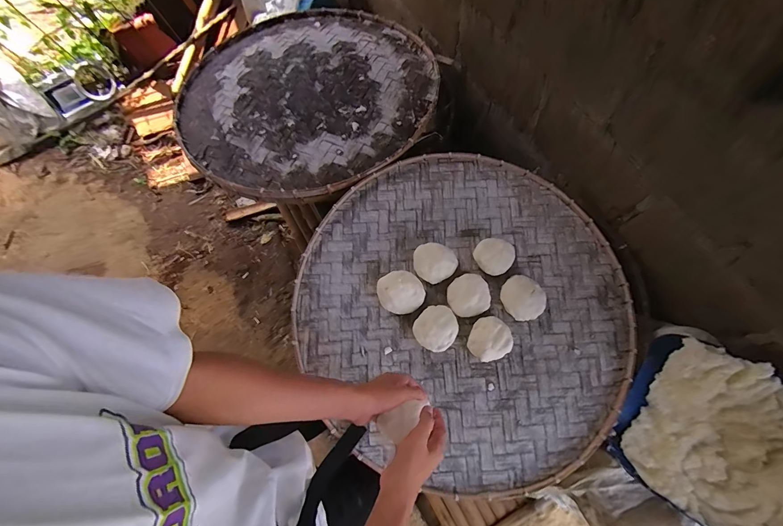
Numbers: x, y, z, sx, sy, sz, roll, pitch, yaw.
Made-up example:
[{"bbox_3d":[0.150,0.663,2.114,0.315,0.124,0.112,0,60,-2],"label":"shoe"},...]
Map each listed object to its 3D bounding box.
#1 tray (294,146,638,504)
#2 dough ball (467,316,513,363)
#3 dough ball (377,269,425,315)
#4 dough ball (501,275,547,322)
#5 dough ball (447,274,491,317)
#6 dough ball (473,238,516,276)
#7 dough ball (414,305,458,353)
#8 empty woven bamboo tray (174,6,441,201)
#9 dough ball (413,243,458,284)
[{"bbox_3d":[0.167,0.076,0.744,0.697,0.051,0.705,0,71,-1],"label":"tray"},{"bbox_3d":[0.204,0.159,0.714,0.085,0.052,0.085,0,74,1],"label":"dough ball"},{"bbox_3d":[0.020,0.062,0.739,0.095,0.050,0.091,0,74,1],"label":"dough ball"},{"bbox_3d":[0.289,0.075,0.742,0.095,0.046,0.088,0,74,1],"label":"dough ball"},{"bbox_3d":[0.168,0.072,0.747,0.088,0.041,0.086,0,74,1],"label":"dough ball"},{"bbox_3d":[0.234,-0.015,0.778,0.083,0.048,0.082,0,74,1],"label":"dough ball"},{"bbox_3d":[0.096,0.136,0.717,0.087,0.045,0.096,37,79,11],"label":"dough ball"},{"bbox_3d":[-0.245,-0.501,0.966,0.705,0.039,0.712,-38,68,-13],"label":"empty woven bamboo tray"},{"bbox_3d":[0.096,-0.001,0.767,0.091,0.046,0.086,0,74,1],"label":"dough ball"}]

